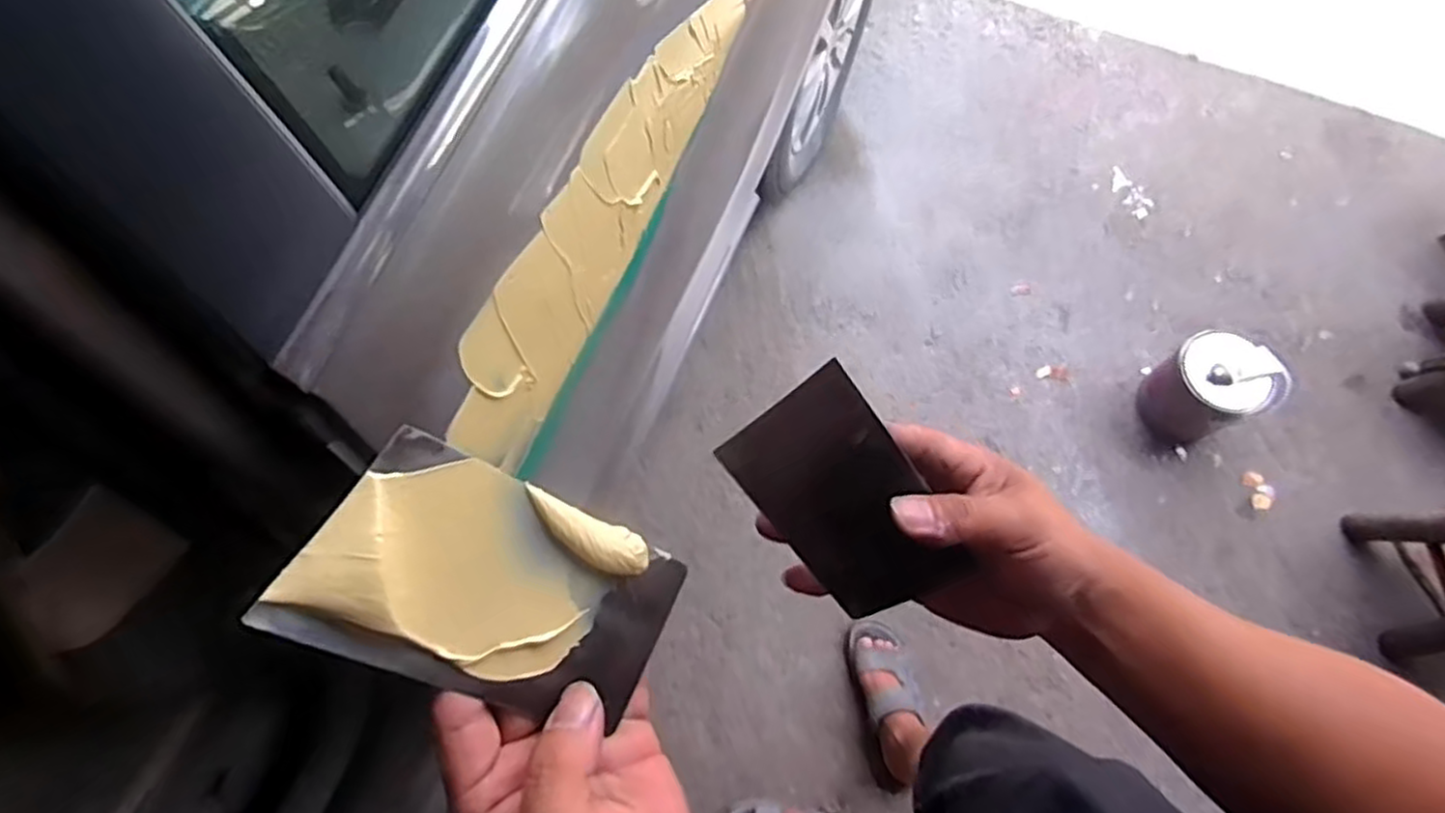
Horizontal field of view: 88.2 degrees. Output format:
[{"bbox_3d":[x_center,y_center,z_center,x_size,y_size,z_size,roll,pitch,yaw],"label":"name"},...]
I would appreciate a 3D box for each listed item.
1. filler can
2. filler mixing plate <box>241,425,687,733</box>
[{"bbox_3d":[0.869,-0.035,1.328,0.158,0.194,0.161,0,68,-1],"label":"filler can"},{"bbox_3d":[-0.076,0.066,0.265,0.131,0.009,0.073,35,74,-29],"label":"filler mixing plate"}]

